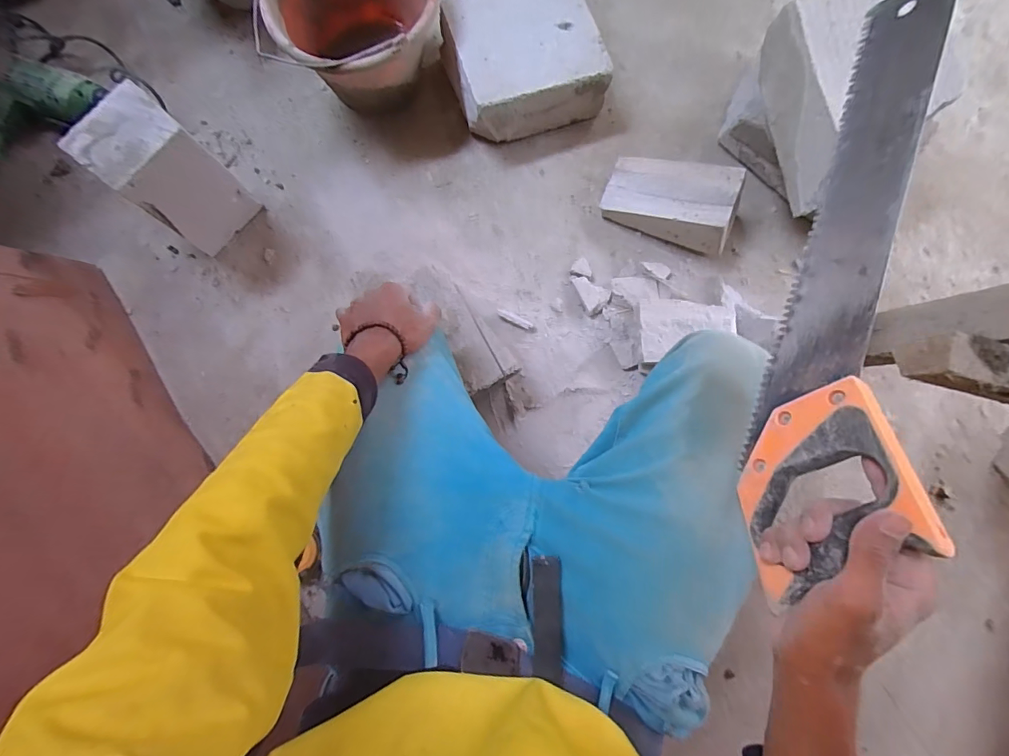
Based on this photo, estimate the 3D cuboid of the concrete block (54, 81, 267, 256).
[{"bbox_3d":[-0.487,-0.294,0.674,0.110,0.211,0.122,43,83,4],"label":"concrete block"}]

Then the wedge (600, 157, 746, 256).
[{"bbox_3d":[0.277,-0.292,0.746,0.206,0.079,0.112,22,89,25],"label":"wedge"}]

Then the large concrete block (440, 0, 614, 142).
[{"bbox_3d":[0.030,-0.529,0.756,0.231,0.109,0.214,-21,83,-5],"label":"large concrete block"}]

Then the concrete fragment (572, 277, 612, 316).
[{"bbox_3d":[0.141,-0.145,0.748,0.052,0.013,0.066,-40,85,-7],"label":"concrete fragment"}]

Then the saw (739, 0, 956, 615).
[{"bbox_3d":[0.286,-0.094,0.349,0.026,0.120,0.497,22,80,-23],"label":"saw"}]

